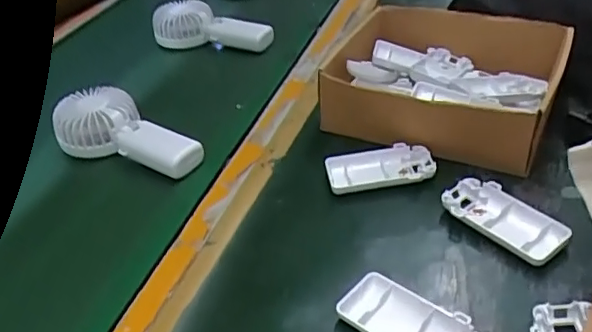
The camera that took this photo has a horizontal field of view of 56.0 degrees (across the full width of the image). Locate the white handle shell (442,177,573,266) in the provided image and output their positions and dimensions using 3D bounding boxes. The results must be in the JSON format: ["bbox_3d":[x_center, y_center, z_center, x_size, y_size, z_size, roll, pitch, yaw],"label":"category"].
[{"bbox_3d":[0.163,0.042,0.442,0.048,0.018,0.096,-29,42,-28],"label":"white handle shell"}]

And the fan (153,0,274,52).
[{"bbox_3d":[-0.116,-0.203,0.800,0.183,0.048,0.073,7,38,17],"label":"fan"}]

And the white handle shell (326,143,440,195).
[{"bbox_3d":[0.077,0.003,0.507,0.094,0.015,0.048,-9,36,-4],"label":"white handle shell"}]

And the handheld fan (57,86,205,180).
[{"bbox_3d":[-0.178,-0.035,0.570,0.169,0.036,0.079,26,47,36],"label":"handheld fan"}]

